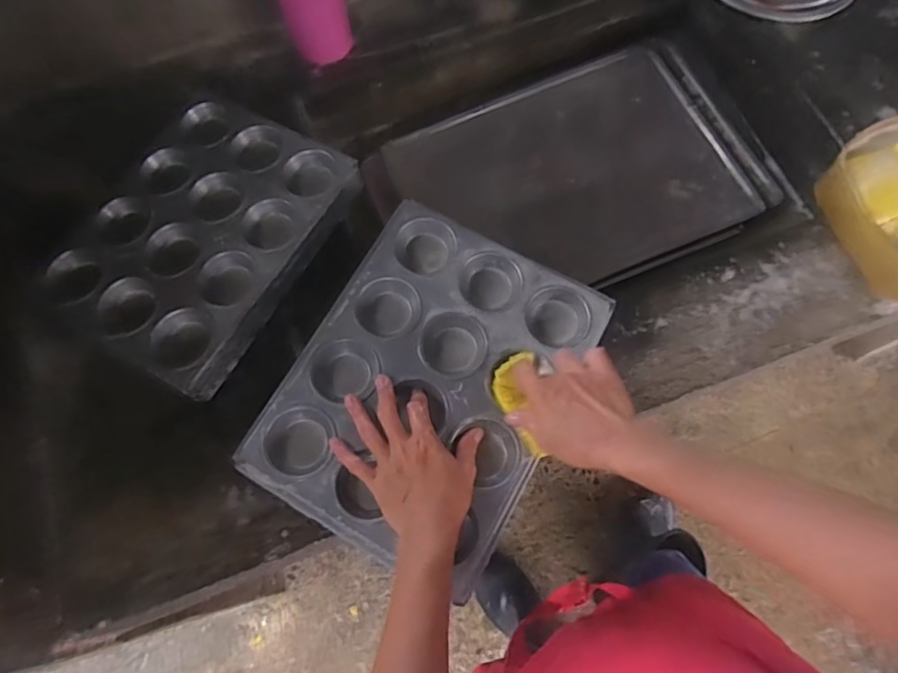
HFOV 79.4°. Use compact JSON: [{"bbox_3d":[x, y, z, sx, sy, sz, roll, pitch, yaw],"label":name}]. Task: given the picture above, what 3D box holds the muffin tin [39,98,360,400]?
[{"bbox_3d":[-0.281,-0.121,0.625,0.240,0.051,0.316,31,75,11],"label":"muffin tin"}]

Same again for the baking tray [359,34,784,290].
[{"bbox_3d":[0.176,-0.239,0.776,0.546,0.039,0.357,-21,72,-5],"label":"baking tray"}]

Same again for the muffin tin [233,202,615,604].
[{"bbox_3d":[-0.017,0.046,0.538,0.245,0.032,0.317,28,75,11],"label":"muffin tin"}]

